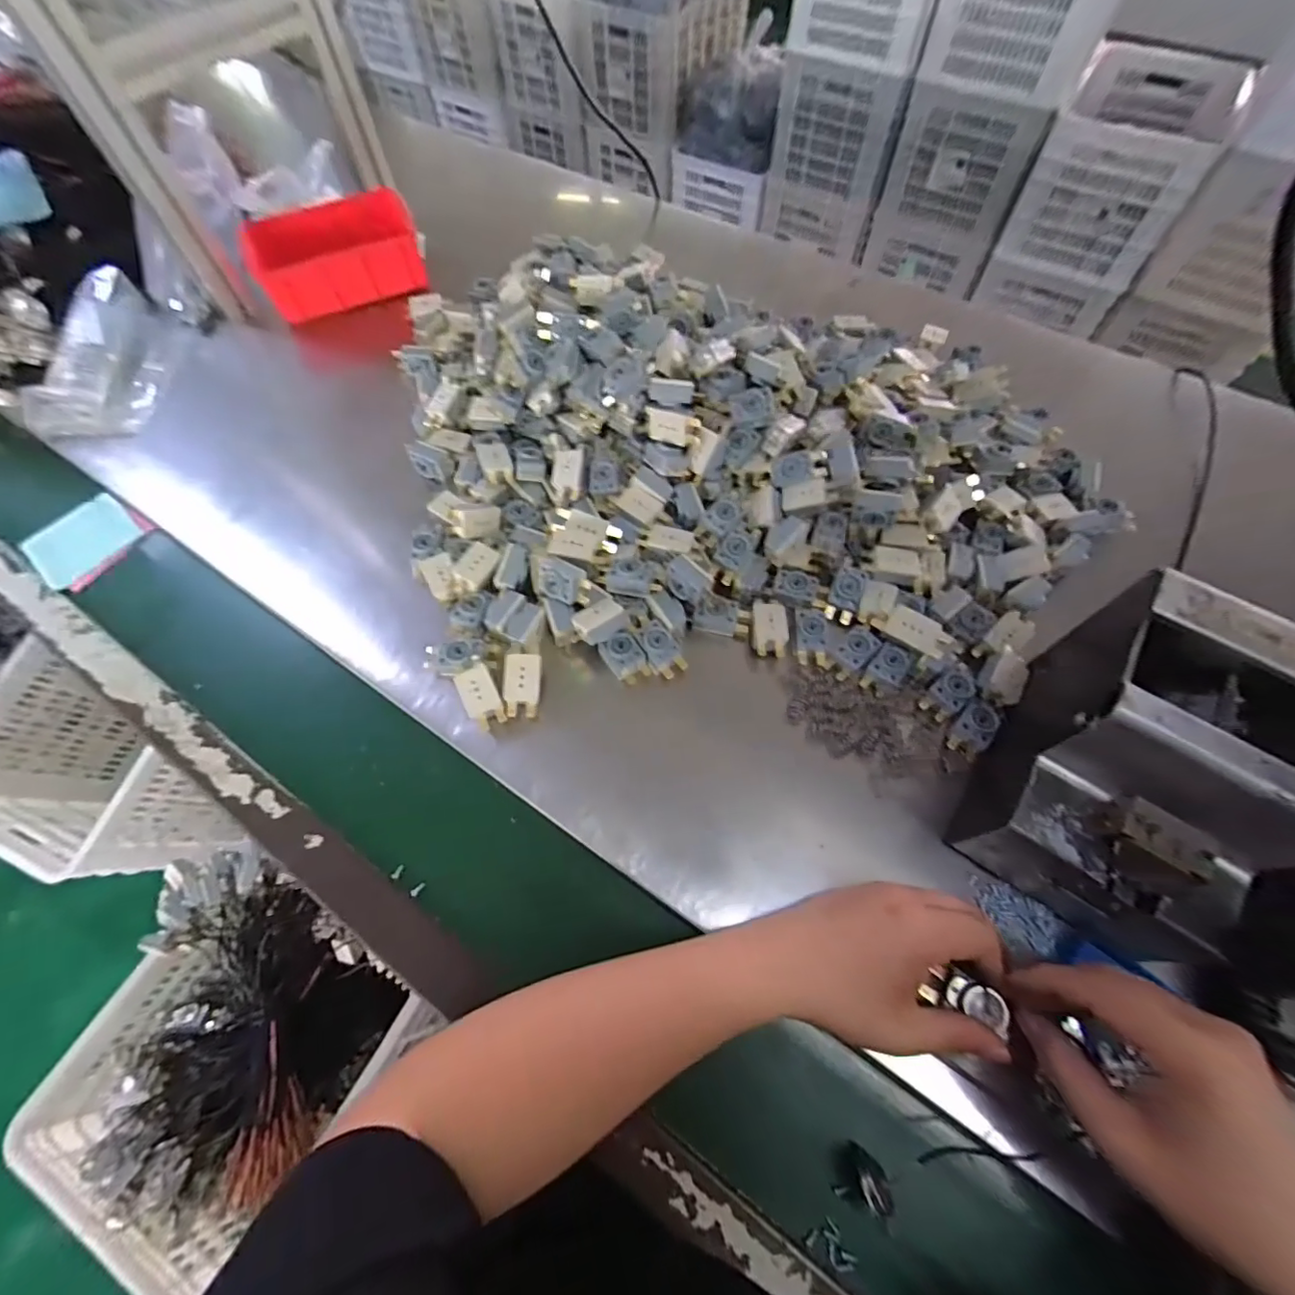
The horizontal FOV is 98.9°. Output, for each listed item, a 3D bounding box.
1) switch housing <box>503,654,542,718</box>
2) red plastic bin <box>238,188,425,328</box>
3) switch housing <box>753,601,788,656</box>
[{"bbox_3d":[-0.100,0.031,0.444,0.029,0.016,0.049,-2,87,-10],"label":"switch housing"},{"bbox_3d":[-0.387,-0.490,0.696,0.198,0.063,0.124,-24,65,-11],"label":"red plastic bin"},{"bbox_3d":[0.103,-0.018,0.464,0.029,0.012,0.049,4,63,3],"label":"switch housing"}]

